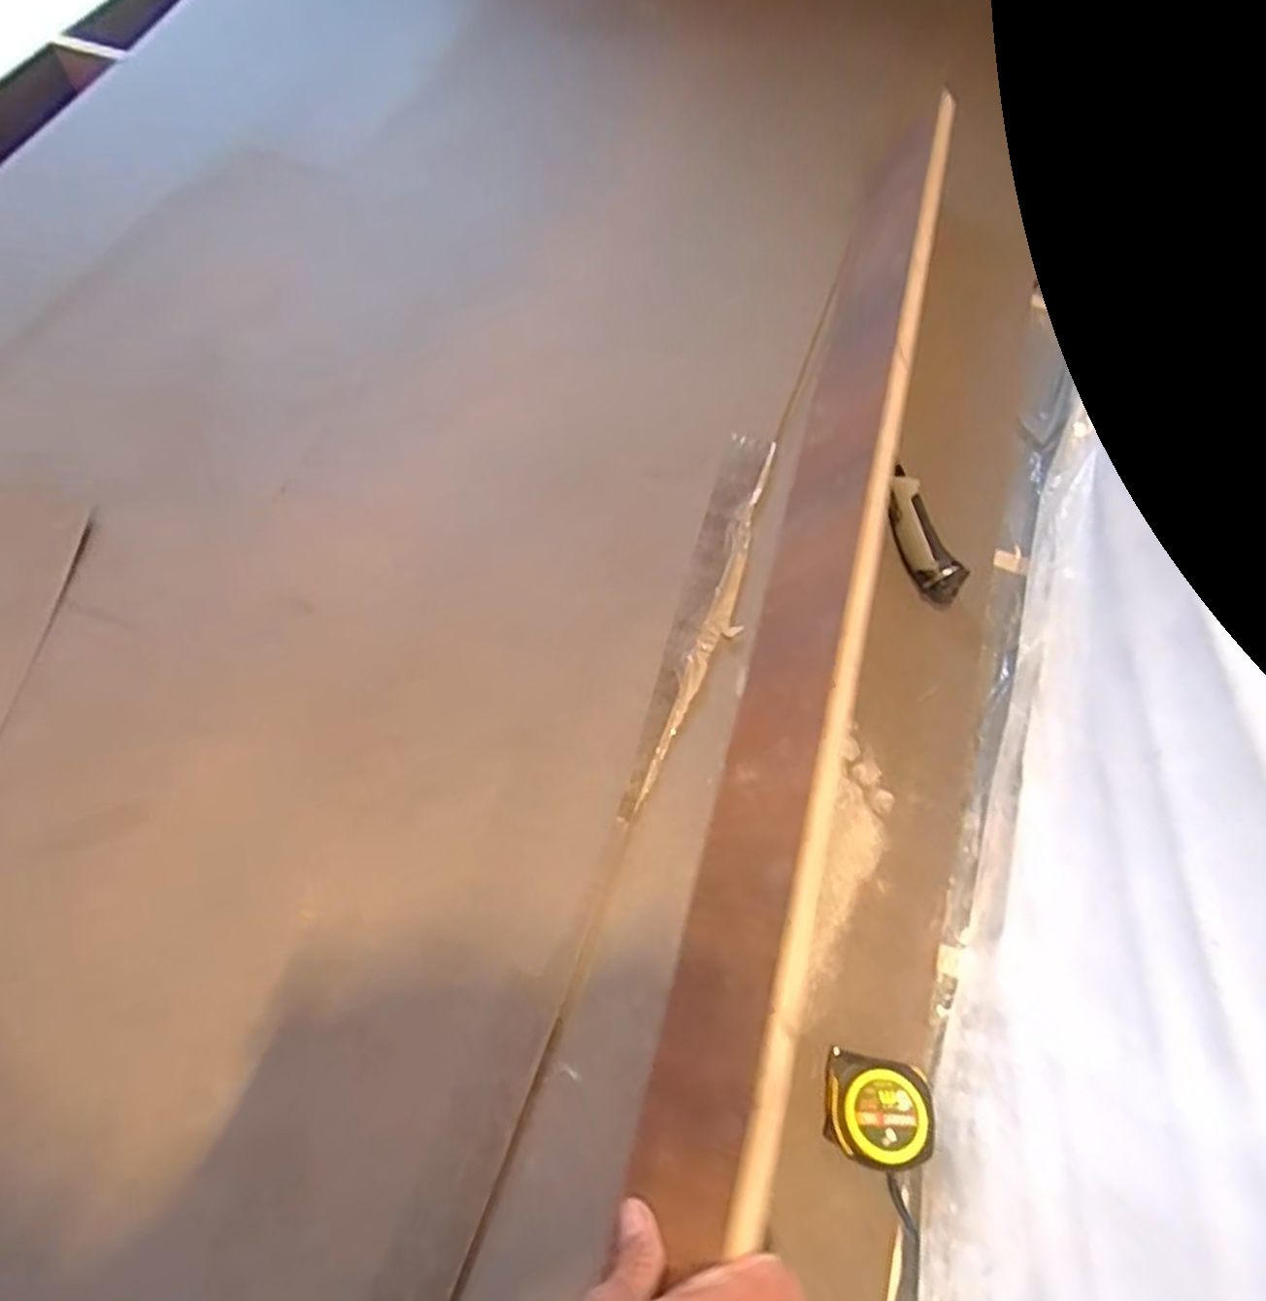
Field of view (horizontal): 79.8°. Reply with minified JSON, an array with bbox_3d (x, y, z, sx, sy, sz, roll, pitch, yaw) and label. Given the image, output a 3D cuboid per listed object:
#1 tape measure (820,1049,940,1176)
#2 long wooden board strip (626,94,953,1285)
[{"bbox_3d":[0.159,0.299,0.488,0.065,0.039,0.060,12,64,5],"label":"tape measure"},{"bbox_3d":[0.159,-0.098,0.628,0.022,0.120,0.966,30,63,-24],"label":"long wooden board strip"}]

